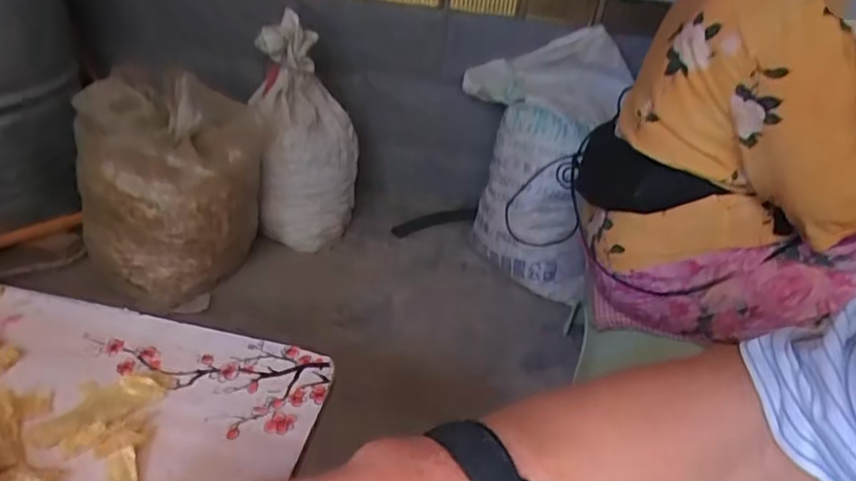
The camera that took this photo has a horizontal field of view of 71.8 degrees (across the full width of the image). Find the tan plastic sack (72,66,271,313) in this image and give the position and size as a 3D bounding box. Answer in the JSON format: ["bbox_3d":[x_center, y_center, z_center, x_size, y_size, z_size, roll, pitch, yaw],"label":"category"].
[{"bbox_3d":[-0.533,-0.108,1.233,0.308,0.447,0.236,14,29,12],"label":"tan plastic sack"}]

